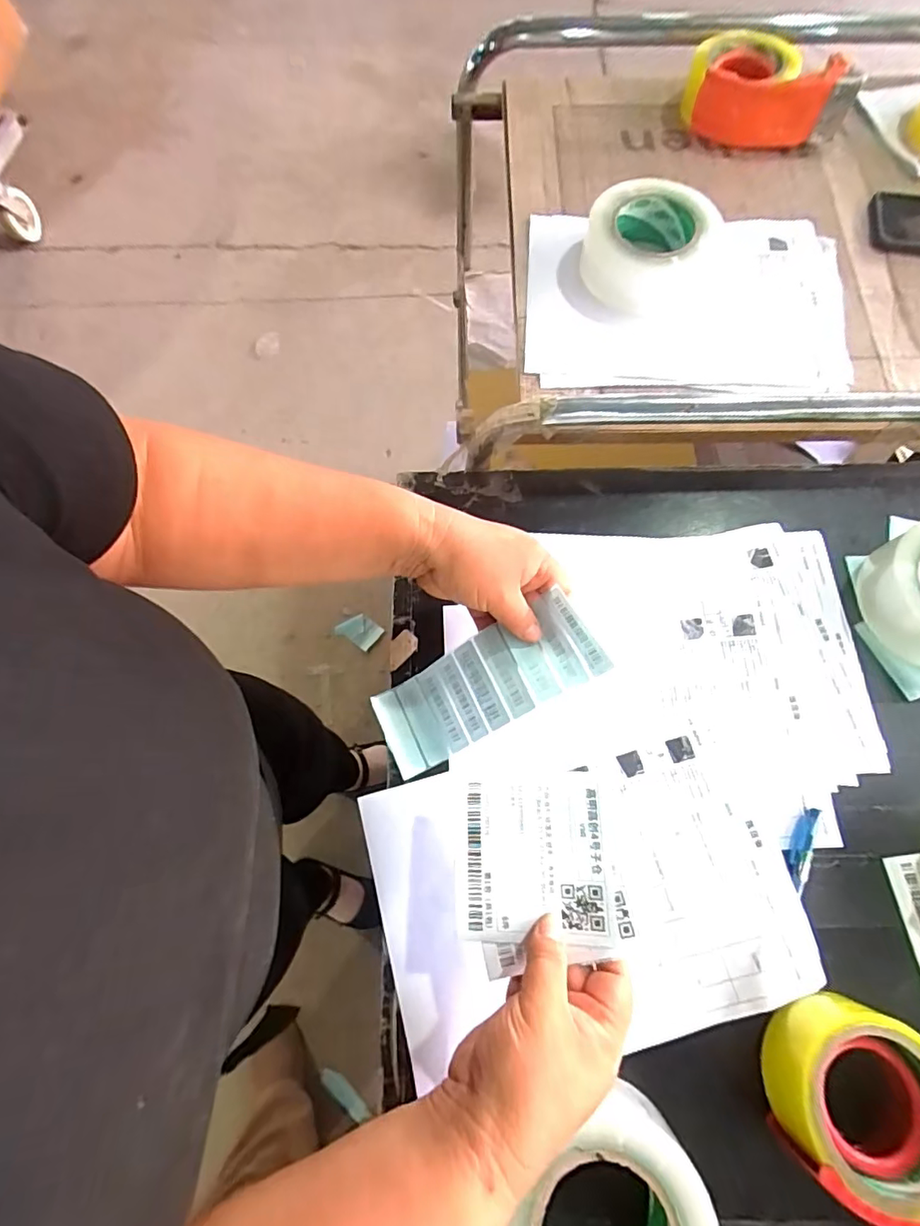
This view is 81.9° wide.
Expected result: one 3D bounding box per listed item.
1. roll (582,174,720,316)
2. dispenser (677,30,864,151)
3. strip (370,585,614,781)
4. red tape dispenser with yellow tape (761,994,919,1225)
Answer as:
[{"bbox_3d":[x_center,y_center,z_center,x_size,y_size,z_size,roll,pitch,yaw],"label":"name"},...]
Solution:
[{"bbox_3d":[0.190,-0.374,0.533,0.120,0.053,0.123,0,72,0],"label":"roll"},{"bbox_3d":[0.331,-0.571,0.570,0.164,0.066,0.088,11,74,2],"label":"dispenser"},{"bbox_3d":[0.017,0.057,0.409,0.183,0.018,0.070,-32,75,21],"label":"strip"},{"bbox_3d":[0.267,0.321,0.323,0.101,0.061,0.158,-42,77,-12],"label":"red tape dispenser with yellow tape"}]

